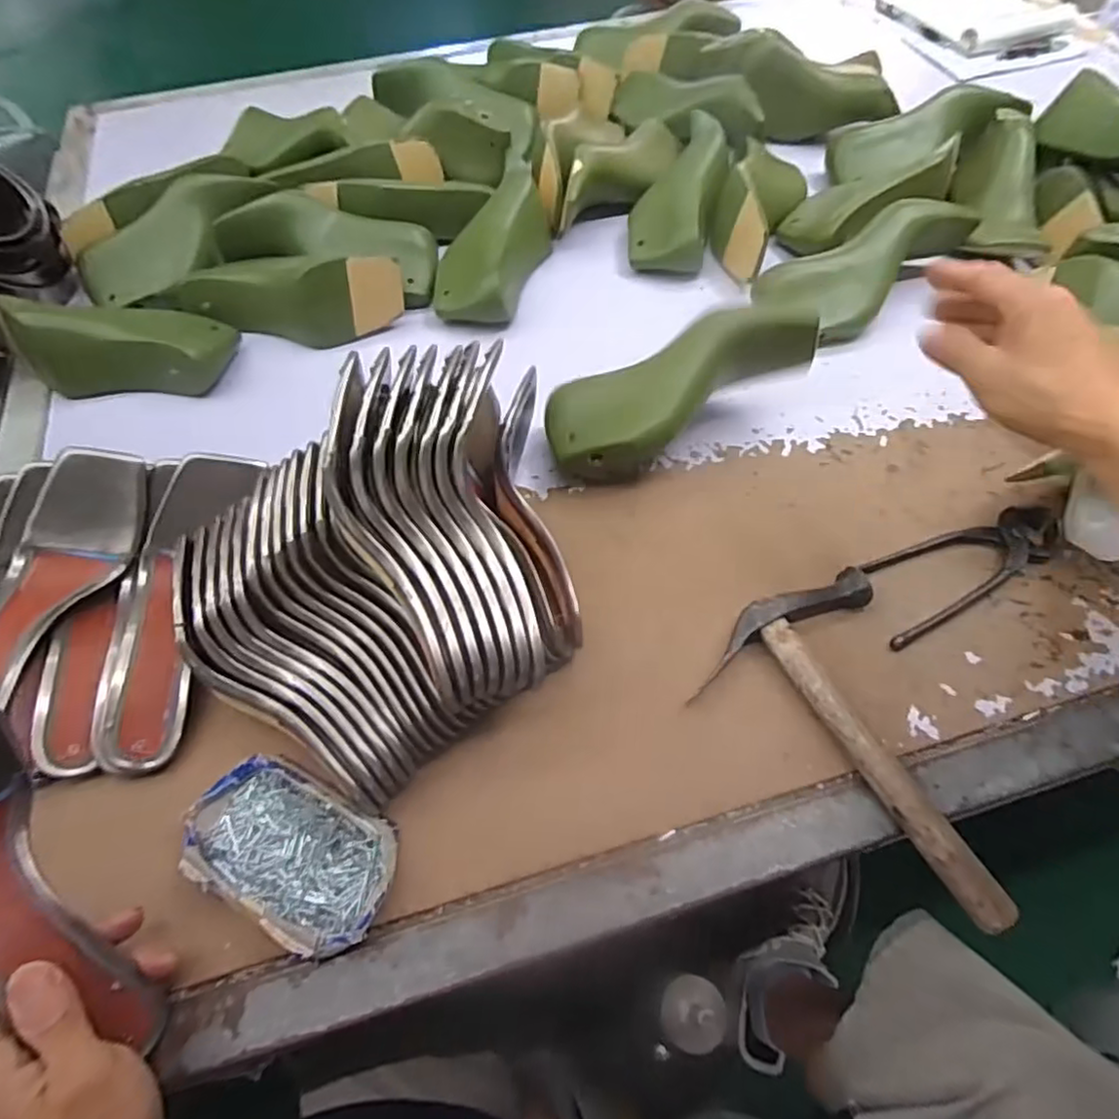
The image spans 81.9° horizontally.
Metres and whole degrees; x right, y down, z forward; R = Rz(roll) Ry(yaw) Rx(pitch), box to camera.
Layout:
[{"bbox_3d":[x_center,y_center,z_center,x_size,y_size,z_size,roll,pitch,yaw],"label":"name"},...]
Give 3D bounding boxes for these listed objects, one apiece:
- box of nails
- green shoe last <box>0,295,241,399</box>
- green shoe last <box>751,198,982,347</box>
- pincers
[{"bbox_3d":[-0.162,0.173,0.388,0.130,0.026,0.075,21,60,15],"label":"box of nails"},{"bbox_3d":[-0.423,-0.212,0.604,0.202,0.070,0.097,6,57,6],"label":"green shoe last"},{"bbox_3d":[0.298,-0.296,0.647,0.215,0.074,0.104,-35,62,-20],"label":"green shoe last"},{"bbox_3d":[0.303,0.000,0.490,0.175,0.016,0.062,-26,59,-14],"label":"pincers"}]

